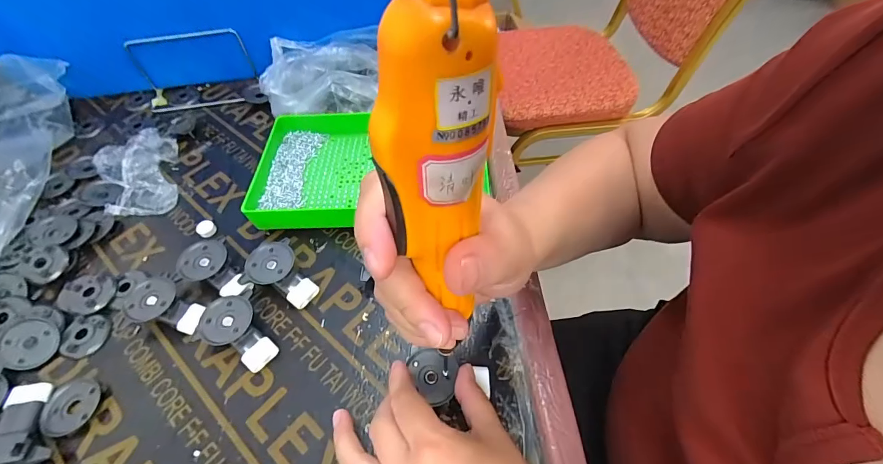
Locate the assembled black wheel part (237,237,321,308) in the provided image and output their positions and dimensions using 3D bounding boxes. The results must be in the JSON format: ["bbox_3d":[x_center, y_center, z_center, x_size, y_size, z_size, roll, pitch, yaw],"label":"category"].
[{"bbox_3d":[-0.145,0.037,0.370,0.065,0.031,0.049,16,57,14],"label":"assembled black wheel part"}]

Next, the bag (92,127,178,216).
[{"bbox_3d":[-0.360,-0.068,0.463,0.085,0.022,0.127,-19,56,-10],"label":"bag"}]

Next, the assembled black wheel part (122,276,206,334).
[{"bbox_3d":[-0.247,0.068,0.354,0.064,0.030,0.040,19,58,16],"label":"assembled black wheel part"}]

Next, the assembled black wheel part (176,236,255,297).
[{"bbox_3d":[-0.213,0.041,0.372,0.044,0.033,0.066,-33,59,-19],"label":"assembled black wheel part"}]

